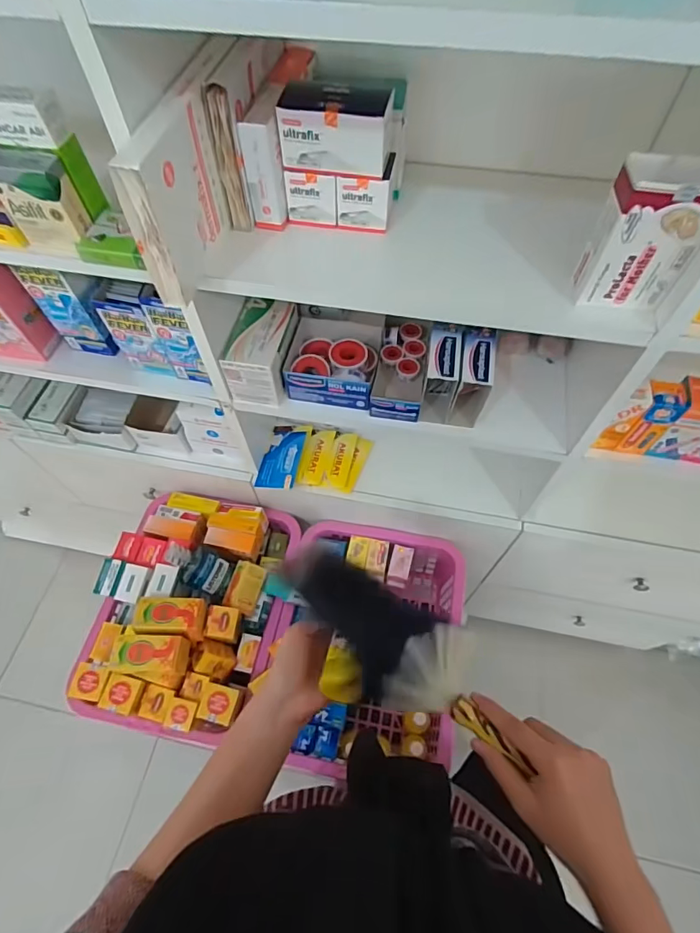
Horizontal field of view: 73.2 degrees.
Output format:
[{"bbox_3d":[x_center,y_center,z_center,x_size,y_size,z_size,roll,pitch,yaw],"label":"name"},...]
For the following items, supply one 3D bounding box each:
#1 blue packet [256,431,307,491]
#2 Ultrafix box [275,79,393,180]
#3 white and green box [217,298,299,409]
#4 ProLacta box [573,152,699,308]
[{"bbox_3d":[-0.125,-0.014,0.860,0.069,0.025,0.114,10,60,7],"label":"blue packet"},{"bbox_3d":[-0.011,-0.337,0.465,0.103,0.060,0.060,9,60,6],"label":"Ultrafix box"},{"bbox_3d":[-0.121,-0.161,0.665,0.074,0.084,0.120,9,60,6],"label":"white and green box"},{"bbox_3d":[0.254,-0.200,0.414,0.084,0.114,0.045,4,60,3],"label":"ProLacta box"}]

